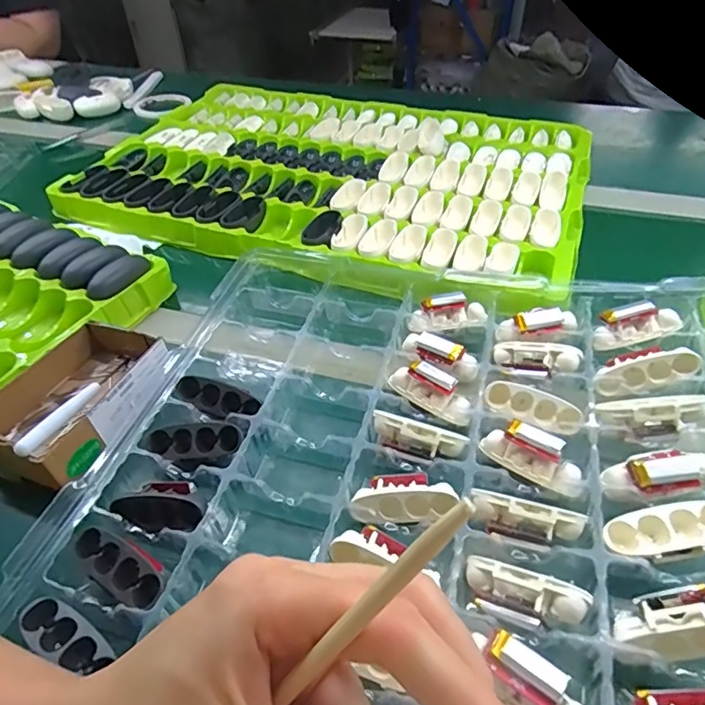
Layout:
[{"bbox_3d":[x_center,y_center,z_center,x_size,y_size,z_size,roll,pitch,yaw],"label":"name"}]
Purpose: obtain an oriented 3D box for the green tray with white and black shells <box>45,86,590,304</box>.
[{"bbox_3d":[-0.019,-0.239,0.648,0.596,0.040,0.424,17,48,18],"label":"green tray with white and black shells"}]

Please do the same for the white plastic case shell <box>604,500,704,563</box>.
[{"bbox_3d":[0.168,0.097,0.276,0.063,0.015,0.025,-13,45,6],"label":"white plastic case shell"}]

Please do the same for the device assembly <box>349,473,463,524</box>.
[{"bbox_3d":[0.030,0.087,0.316,0.061,0.015,0.028,-3,45,-1],"label":"device assembly"}]

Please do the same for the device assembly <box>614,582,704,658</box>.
[{"bbox_3d":[0.156,0.125,0.244,0.060,0.019,0.029,-15,43,15],"label":"device assembly"}]

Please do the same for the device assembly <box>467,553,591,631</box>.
[{"bbox_3d":[0.087,0.124,0.266,0.061,0.013,0.024,1,40,34],"label":"device assembly"}]

